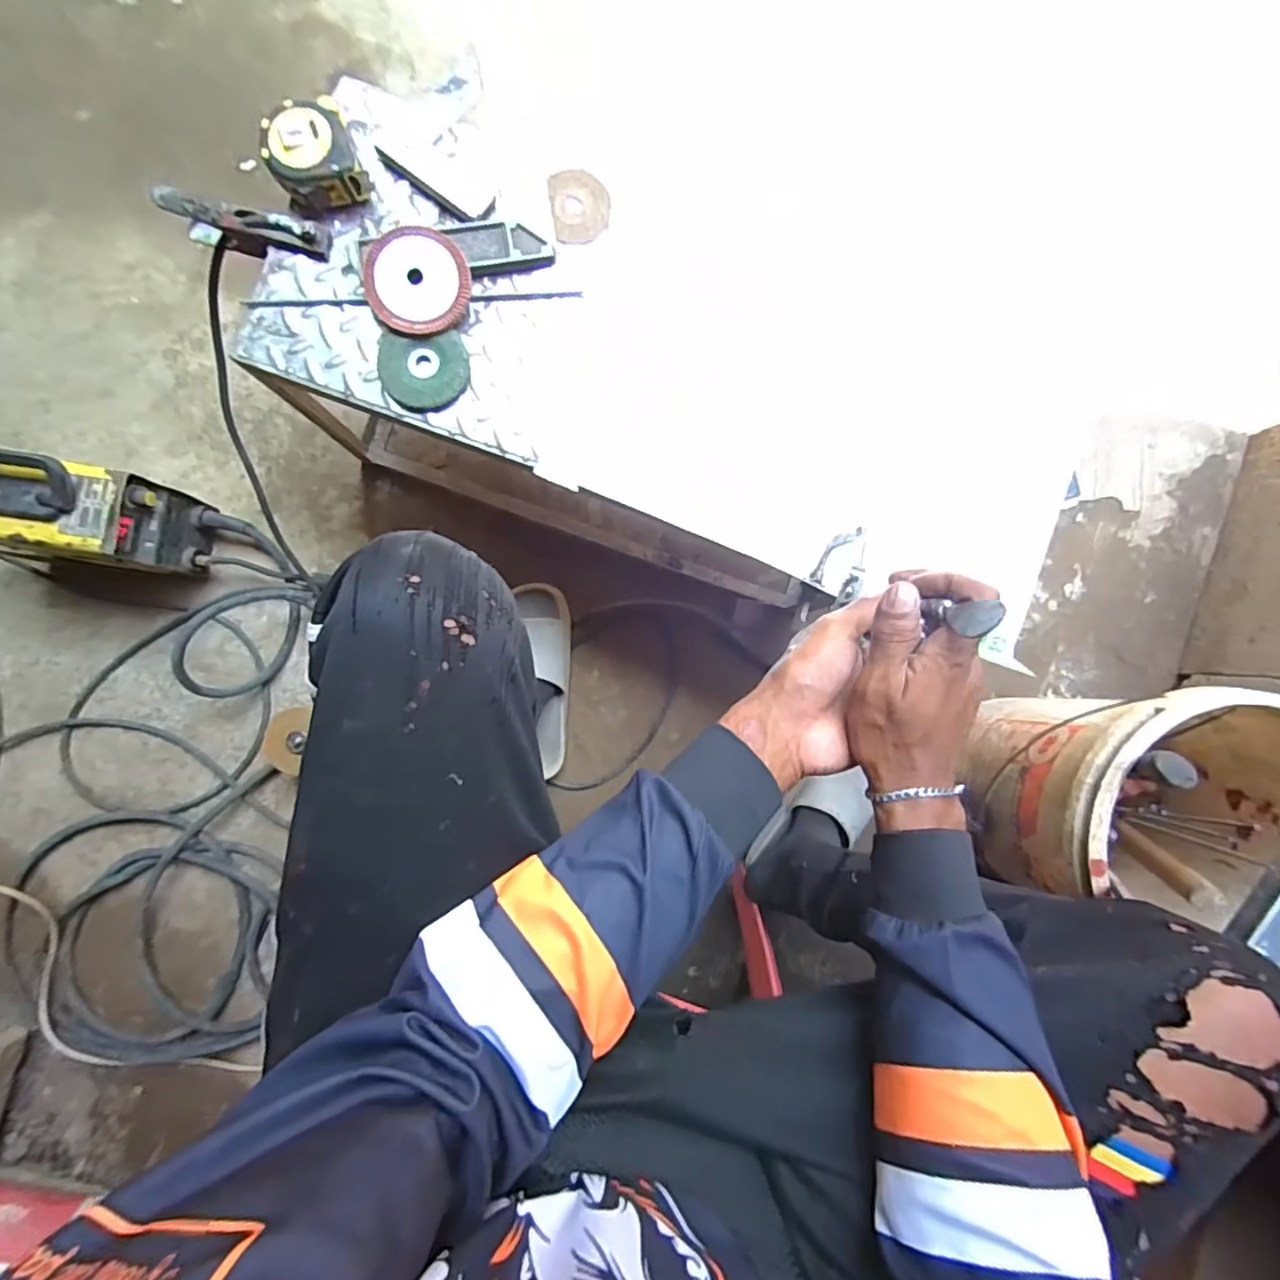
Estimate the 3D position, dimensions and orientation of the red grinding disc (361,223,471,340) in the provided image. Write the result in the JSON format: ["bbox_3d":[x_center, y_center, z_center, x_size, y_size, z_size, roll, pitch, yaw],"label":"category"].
[{"bbox_3d":[-0.212,-0.338,0.554,0.096,0.020,0.093,-3,103,-14],"label":"red grinding disc"}]

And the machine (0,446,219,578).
[{"bbox_3d":[-0.701,-0.151,0.738,0.223,0.207,0.111,8,88,-2],"label":"machine"}]

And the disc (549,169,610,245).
[{"bbox_3d":[-0.059,-0.430,0.581,0.056,0.006,0.076,-8,89,-2],"label":"disc"}]

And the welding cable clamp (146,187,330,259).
[{"bbox_3d":[-0.379,-0.396,0.576,0.165,0.054,0.029,16,88,-2],"label":"welding cable clamp"}]

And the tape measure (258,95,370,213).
[{"bbox_3d":[-0.306,-0.454,0.546,0.079,0.039,0.088,-23,90,-3],"label":"tape measure"}]

